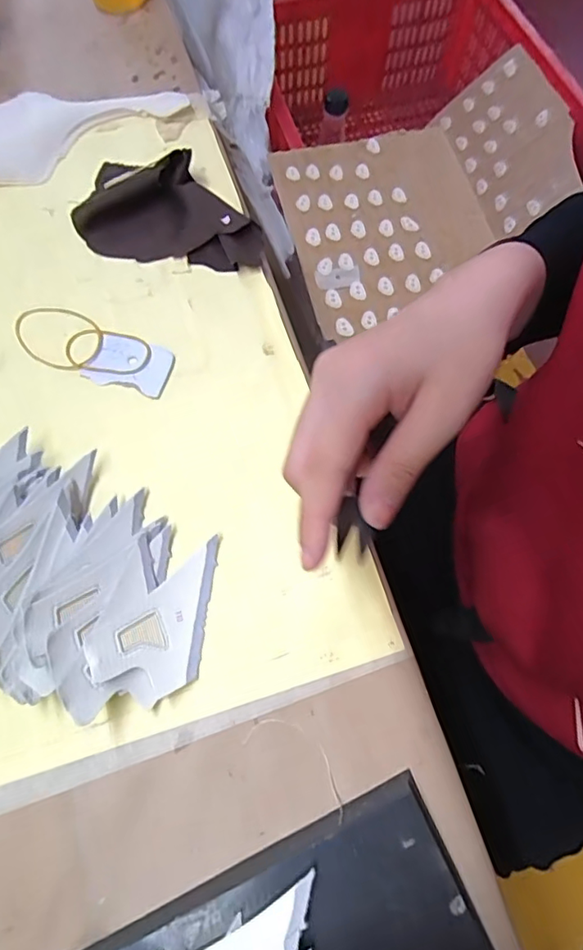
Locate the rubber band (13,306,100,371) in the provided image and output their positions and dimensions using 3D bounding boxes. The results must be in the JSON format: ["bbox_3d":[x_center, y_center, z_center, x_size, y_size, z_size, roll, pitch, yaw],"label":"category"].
[{"bbox_3d":[-0.152,-0.091,0.358,0.061,0.006,0.046,32,70,11],"label":"rubber band"}]

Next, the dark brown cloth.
[{"bbox_3d":[-0.085,-0.193,0.395,0.130,0.033,0.087,8,67,2],"label":"dark brown cloth"}]

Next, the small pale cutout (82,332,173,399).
[{"bbox_3d":[-0.103,-0.072,0.353,0.053,0.004,0.037,17,68,5],"label":"small pale cutout"}]

